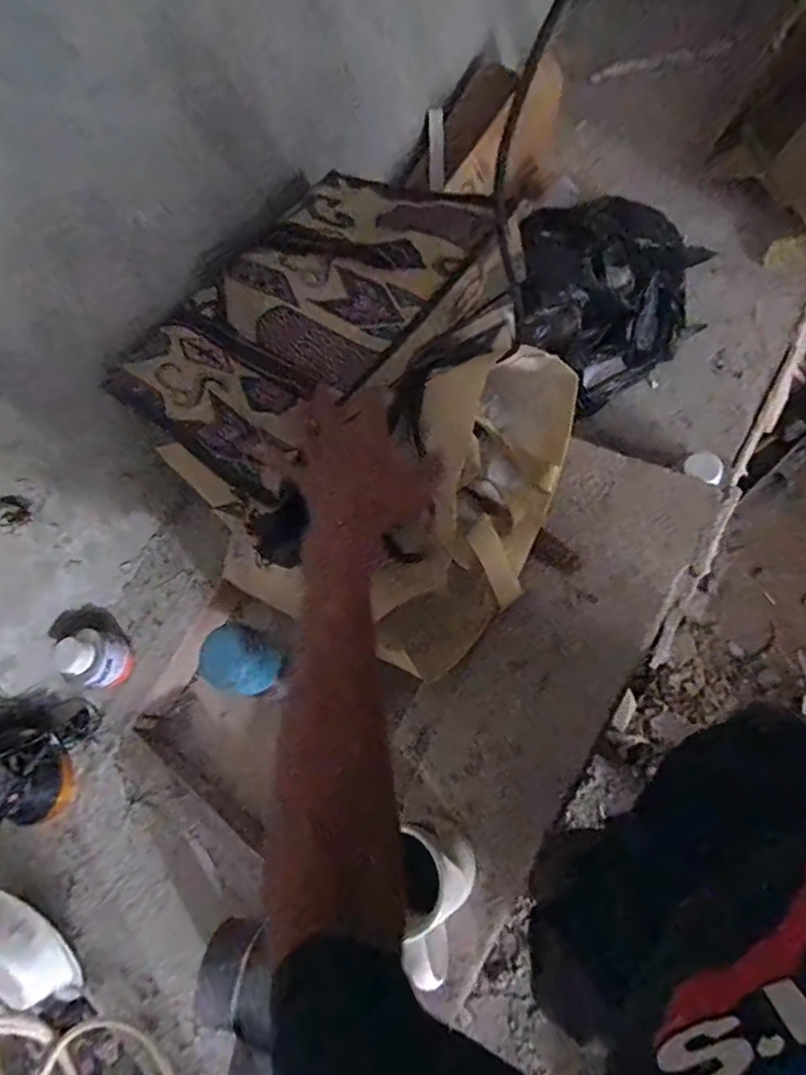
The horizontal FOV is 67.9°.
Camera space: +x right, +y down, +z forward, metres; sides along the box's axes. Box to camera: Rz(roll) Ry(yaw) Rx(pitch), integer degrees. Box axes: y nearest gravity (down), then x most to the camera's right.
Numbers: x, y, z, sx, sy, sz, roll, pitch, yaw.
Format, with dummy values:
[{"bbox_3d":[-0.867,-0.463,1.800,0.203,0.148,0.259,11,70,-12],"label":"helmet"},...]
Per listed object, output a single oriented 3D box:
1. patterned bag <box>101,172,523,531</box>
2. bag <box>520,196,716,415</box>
[{"bbox_3d":[-0.098,-0.226,0.631,0.402,0.083,0.297,-45,63,-5],"label":"patterned bag"},{"bbox_3d":[0.245,-0.316,0.764,0.191,0.127,0.231,-35,75,-11],"label":"bag"}]

